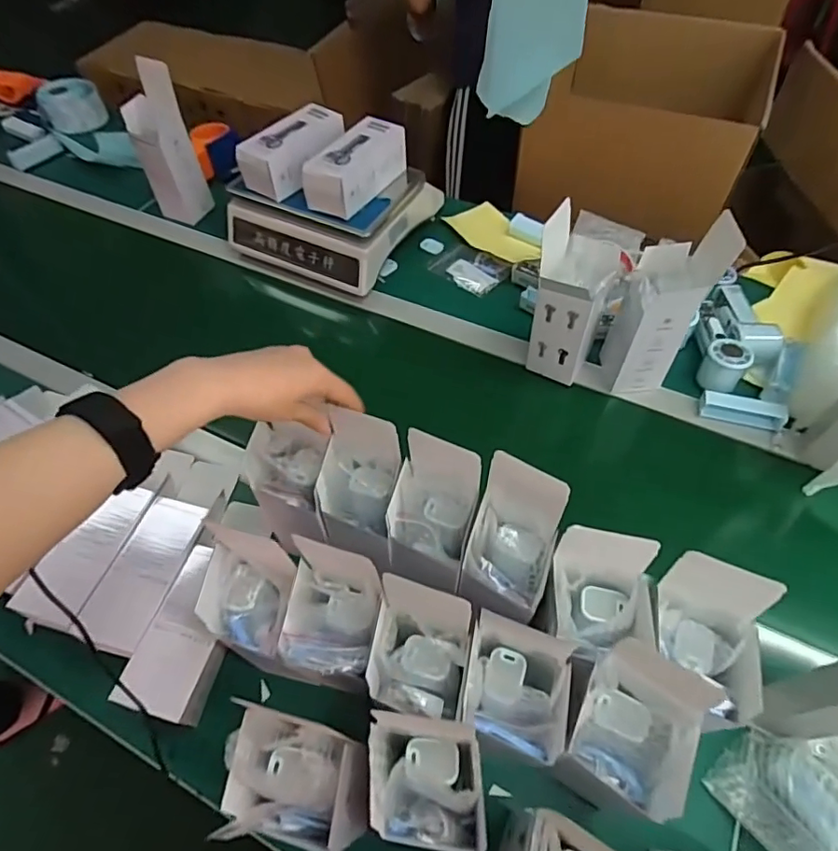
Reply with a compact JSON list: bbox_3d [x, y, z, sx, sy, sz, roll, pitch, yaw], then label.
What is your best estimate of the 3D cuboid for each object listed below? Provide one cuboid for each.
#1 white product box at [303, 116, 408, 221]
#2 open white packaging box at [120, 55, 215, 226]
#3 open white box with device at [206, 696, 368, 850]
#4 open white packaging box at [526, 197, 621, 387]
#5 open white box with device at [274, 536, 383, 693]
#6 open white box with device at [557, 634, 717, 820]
[{"bbox_3d":[-0.097,-0.412,0.860,0.078,0.068,0.180,30,63,20],"label":"white product box"},{"bbox_3d":[-0.449,-0.486,0.963,0.092,0.243,0.082,14,58,11],"label":"open white packaging box"},{"bbox_3d":[-0.089,0.256,0.389,0.093,0.056,0.081,7,57,7],"label":"open white box with device"},{"bbox_3d":[0.200,-0.165,0.717,0.089,0.225,0.084,24,61,17],"label":"open white packaging box"},{"bbox_3d":[-0.070,0.159,0.453,0.074,0.064,0.093,9,58,8],"label":"open white box with device"},{"bbox_3d":[0.159,0.228,0.403,0.072,0.074,0.102,22,60,16],"label":"open white box with device"}]

